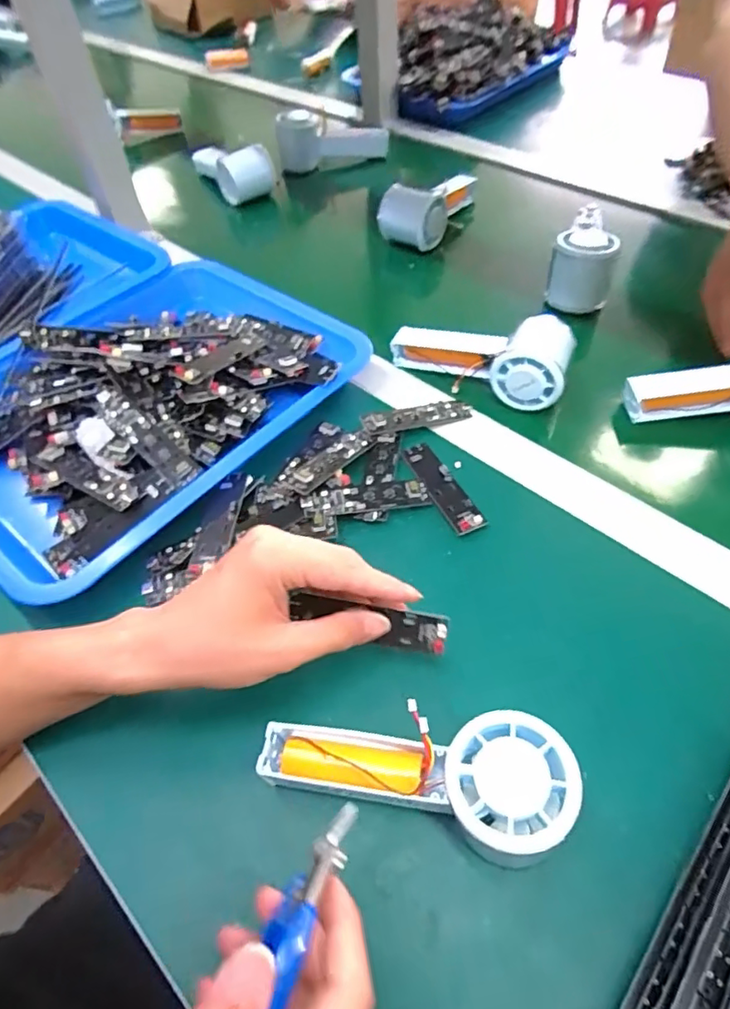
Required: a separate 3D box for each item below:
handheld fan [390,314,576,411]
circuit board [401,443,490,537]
[{"bbox_3d":[0.096,-0.130,0.490,0.149,0.047,0.069,16,56,16],"label":"handheld fan"},{"bbox_3d":[0.056,-0.014,0.422,0.024,0.009,0.090,-22,55,-11],"label":"circuit board"}]

